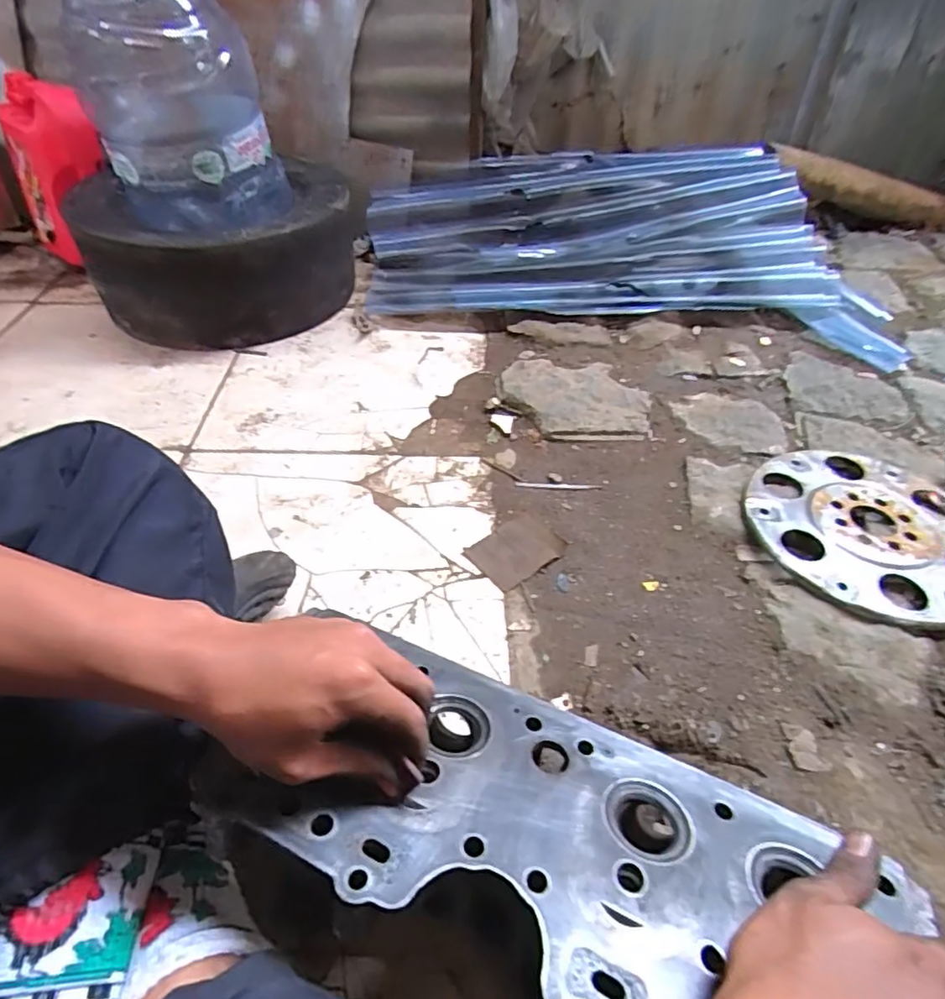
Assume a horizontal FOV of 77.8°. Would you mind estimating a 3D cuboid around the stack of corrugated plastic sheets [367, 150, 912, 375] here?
[{"bbox_3d":[0.262,-0.475,1.079,0.907,0.055,0.436,9,72,8],"label":"stack of corrugated plastic sheets"}]

